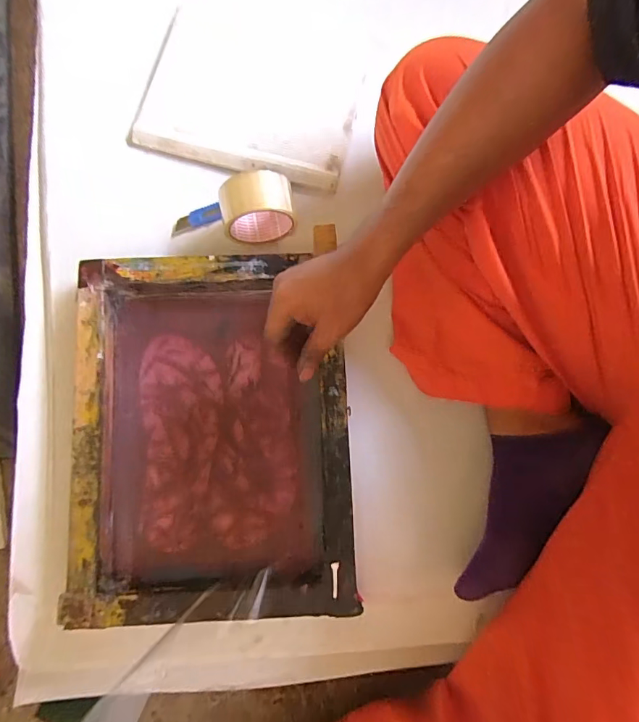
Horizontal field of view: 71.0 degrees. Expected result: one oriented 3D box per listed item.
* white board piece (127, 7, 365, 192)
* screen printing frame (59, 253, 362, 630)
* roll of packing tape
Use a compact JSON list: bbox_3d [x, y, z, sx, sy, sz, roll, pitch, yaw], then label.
[{"bbox_3d":[-0.093,-0.361,0.613,0.285,0.031,0.205,15,80,3],"label":"white board piece"},{"bbox_3d":[-0.120,0.076,0.516,0.300,0.042,0.397,-2,80,0],"label":"screen printing frame"},{"bbox_3d":[-0.076,-0.186,0.550,0.083,0.077,0.050,-15,80,-3],"label":"roll of packing tape"}]

